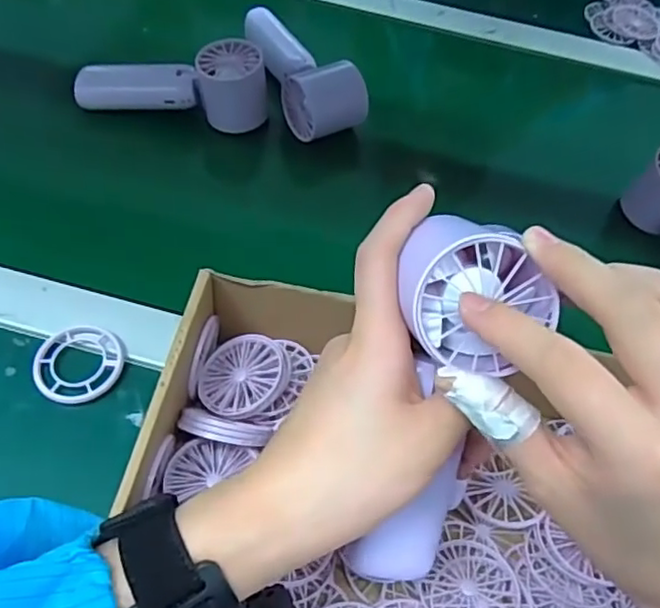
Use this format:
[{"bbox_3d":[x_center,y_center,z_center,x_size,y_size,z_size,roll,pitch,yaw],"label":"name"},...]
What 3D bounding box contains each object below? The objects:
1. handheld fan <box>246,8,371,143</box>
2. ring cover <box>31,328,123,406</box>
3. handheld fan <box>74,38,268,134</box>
[{"bbox_3d":[-0.024,-0.209,0.558,0.056,0.052,0.151,-16,61,-17],"label":"handheld fan"},{"bbox_3d":[-0.157,0.037,0.405,0.053,0.009,0.054,-10,60,-14],"label":"ring cover"},{"bbox_3d":[-0.131,-0.184,0.532,0.154,0.053,0.045,6,57,-4],"label":"handheld fan"}]

